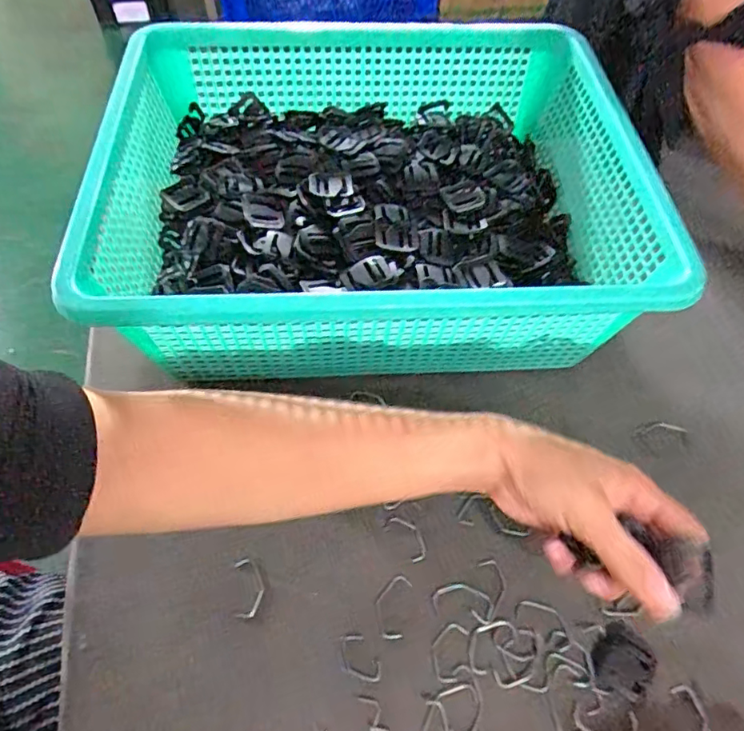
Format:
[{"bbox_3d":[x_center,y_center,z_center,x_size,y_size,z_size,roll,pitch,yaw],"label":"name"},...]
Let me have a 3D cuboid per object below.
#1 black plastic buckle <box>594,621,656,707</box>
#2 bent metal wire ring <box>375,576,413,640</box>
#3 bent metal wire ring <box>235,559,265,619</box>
[{"bbox_3d":[0.151,0.176,0.322,0.032,0.004,0.039,34,62,19],"label":"black plastic buckle"},{"bbox_3d":[0.012,0.149,0.336,0.020,0.004,0.037,13,57,6],"label":"bent metal wire ring"},{"bbox_3d":[-0.076,0.138,0.336,0.017,0.004,0.033,-4,57,-5],"label":"bent metal wire ring"}]

